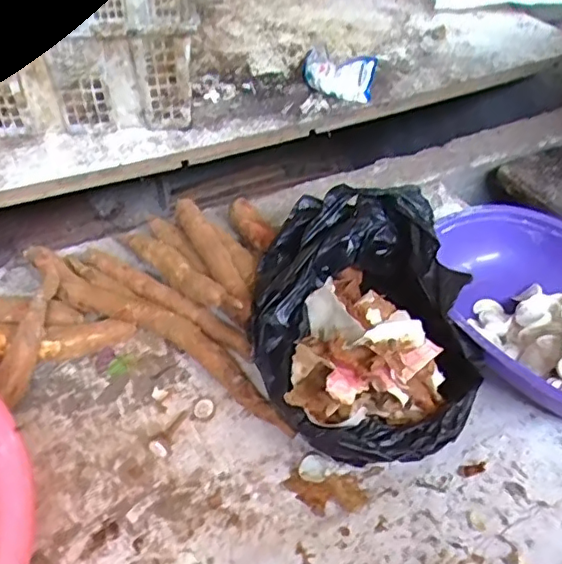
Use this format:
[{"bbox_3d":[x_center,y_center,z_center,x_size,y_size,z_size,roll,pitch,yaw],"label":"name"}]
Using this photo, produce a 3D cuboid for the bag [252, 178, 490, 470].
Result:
[{"bbox_3d":[0.075,0.033,0.587,0.207,0.110,0.284,-6,43,-4],"label":"bag"}]

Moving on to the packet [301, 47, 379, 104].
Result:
[{"bbox_3d":[0.091,-0.334,0.968,0.123,0.074,0.052,17,47,18],"label":"packet"}]

